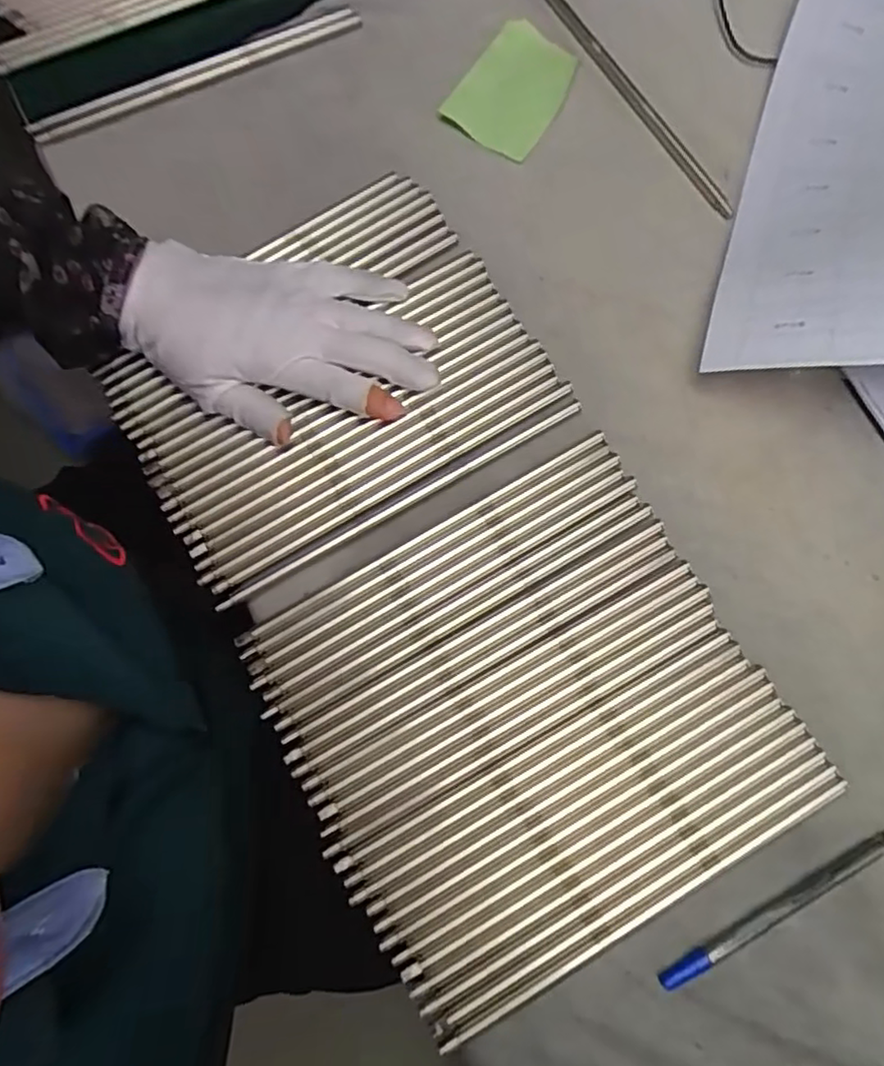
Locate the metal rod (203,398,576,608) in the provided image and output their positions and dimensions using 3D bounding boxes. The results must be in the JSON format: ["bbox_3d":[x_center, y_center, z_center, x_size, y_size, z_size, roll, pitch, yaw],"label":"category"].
[{"bbox_3d":[-0.020,-0.017,0.360,0.223,0.009,0.008,-30,76,-7],"label":"metal rod"}]

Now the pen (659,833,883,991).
[{"bbox_3d":[0.164,0.175,0.307,0.139,0.005,0.009,-27,76,-6],"label":"pen"}]

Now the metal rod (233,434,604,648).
[{"bbox_3d":[-0.009,0.001,0.353,0.223,0.006,0.009,-30,76,-7],"label":"metal rod"}]

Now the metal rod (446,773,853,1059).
[{"bbox_3d":[0.099,0.178,0.306,0.222,0.004,0.009,-29,76,-7],"label":"metal rod"}]

